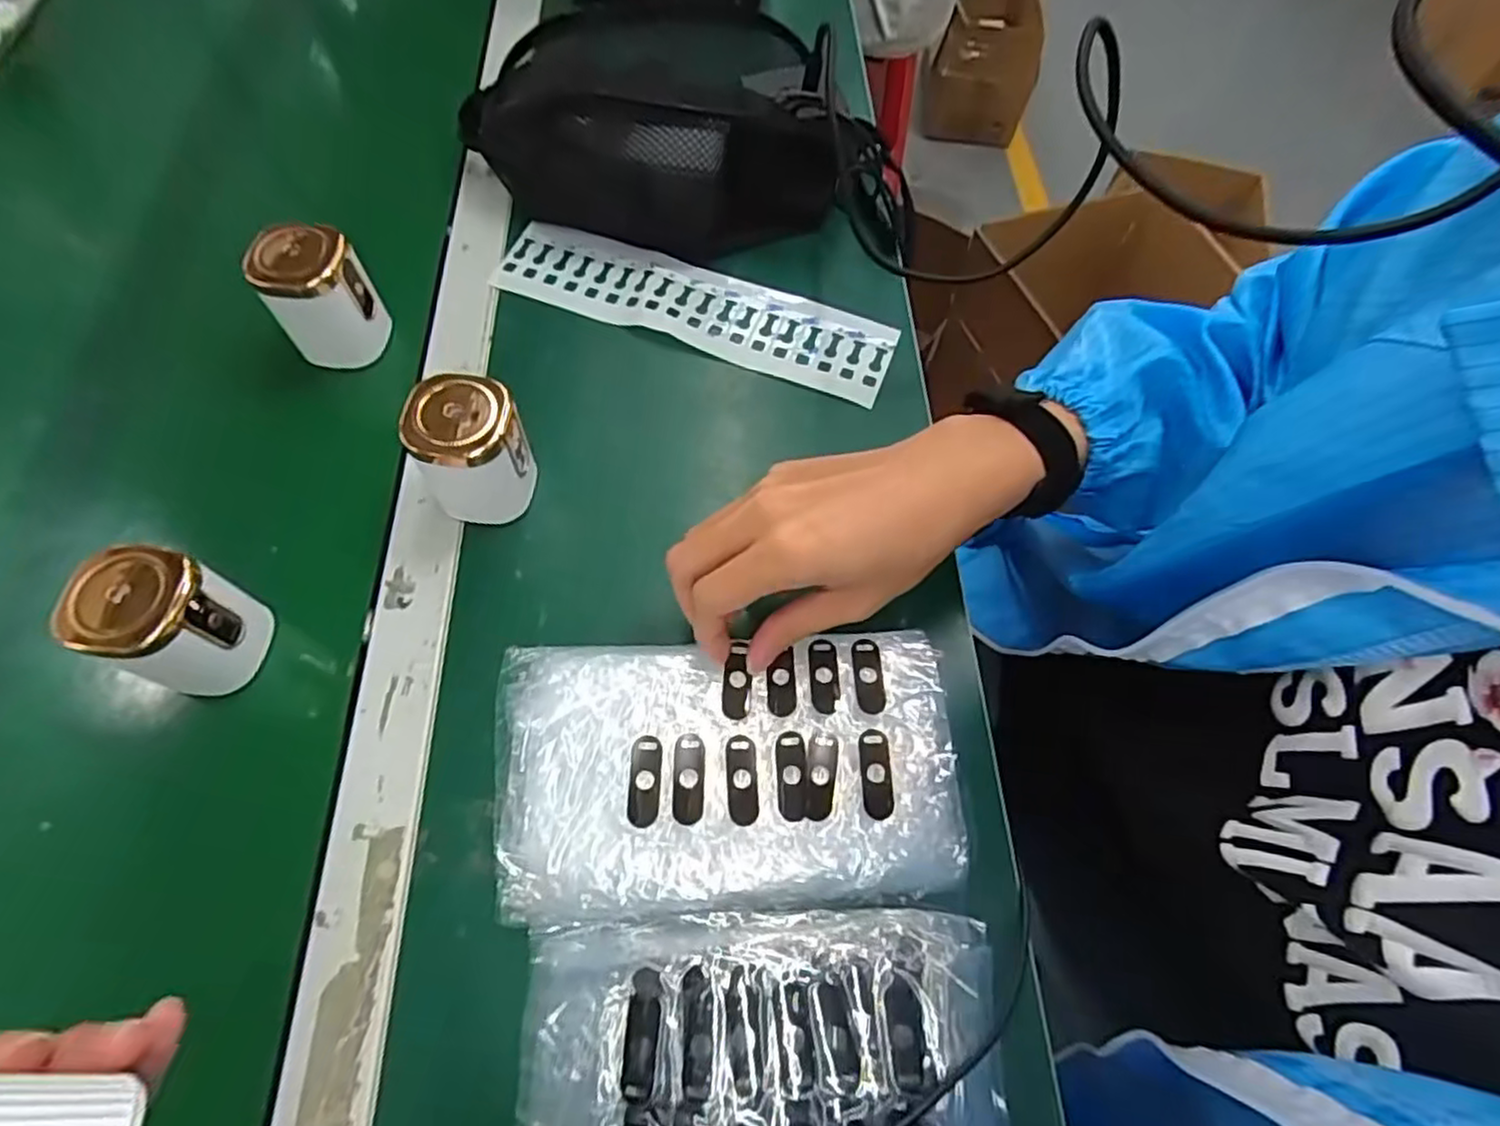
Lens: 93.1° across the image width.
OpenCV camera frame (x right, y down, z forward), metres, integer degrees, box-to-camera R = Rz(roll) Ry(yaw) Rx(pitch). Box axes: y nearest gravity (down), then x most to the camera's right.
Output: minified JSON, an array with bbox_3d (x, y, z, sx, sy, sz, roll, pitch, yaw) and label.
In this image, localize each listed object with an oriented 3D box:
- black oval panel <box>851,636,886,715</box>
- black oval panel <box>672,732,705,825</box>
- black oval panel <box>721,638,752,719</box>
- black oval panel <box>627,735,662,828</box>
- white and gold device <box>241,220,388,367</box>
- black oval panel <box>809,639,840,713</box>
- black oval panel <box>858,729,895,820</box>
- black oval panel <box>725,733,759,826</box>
[{"bbox_3d":[0.060,0.056,0.361,0.014,0.004,0.040,0,64,-4],"label":"black oval panel"},{"bbox_3d":[-0.029,0.102,0.337,0.014,0.004,0.040,2,70,-5],"label":"black oval panel"},{"bbox_3d":[-0.006,0.058,0.360,0.014,0.006,0.042,6,60,0],"label":"black oval panel"},{"bbox_3d":[-0.050,0.103,0.337,0.015,0.006,0.040,3,64,-3],"label":"black oval panel"},{"bbox_3d":[-0.272,-0.170,0.452,0.052,0.076,0.045,6,64,-1],"label":"white and gold device"},{"bbox_3d":[0.038,0.057,0.361,0.014,0.004,0.039,-1,64,-4],"label":"black oval panel"},{"bbox_3d":[0.061,0.101,0.340,0.014,0.005,0.040,-1,64,-4],"label":"black oval panel"},{"bbox_3d":[-0.004,0.103,0.338,0.013,0.004,0.040,-3,69,-4],"label":"black oval panel"}]

